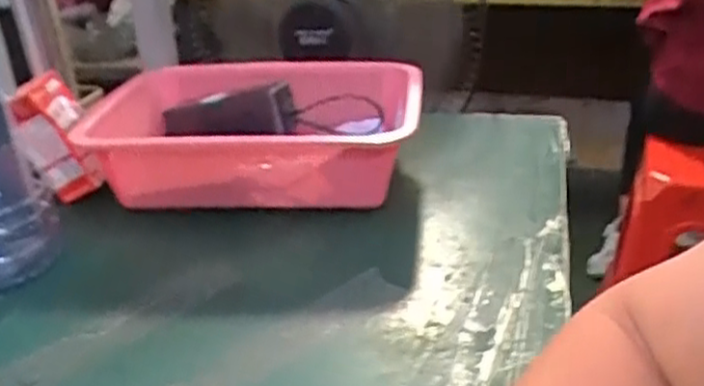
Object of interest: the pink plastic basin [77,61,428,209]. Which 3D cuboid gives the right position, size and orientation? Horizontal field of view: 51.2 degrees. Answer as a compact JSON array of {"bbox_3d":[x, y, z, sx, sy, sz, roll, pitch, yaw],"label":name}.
[{"bbox_3d":[-0.095,-0.057,0.711,0.289,0.109,0.223,-1,25,4],"label":"pink plastic basin"}]

